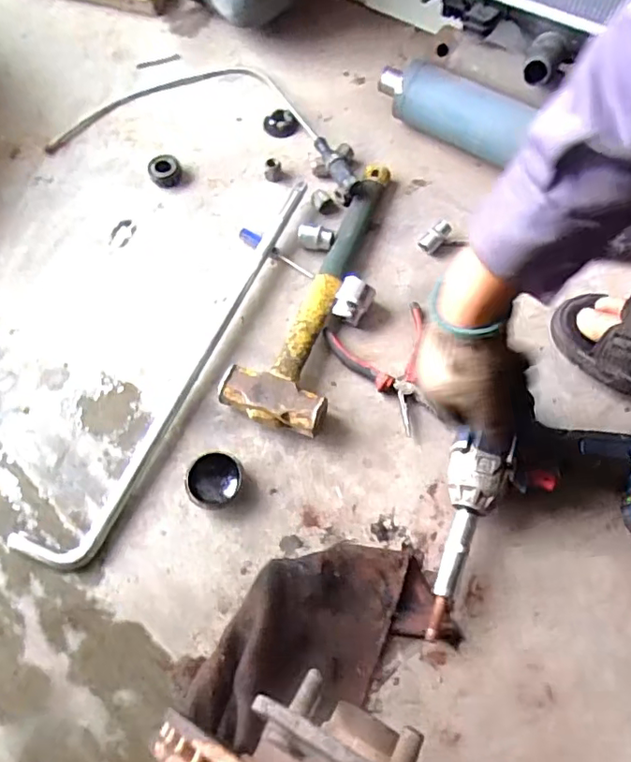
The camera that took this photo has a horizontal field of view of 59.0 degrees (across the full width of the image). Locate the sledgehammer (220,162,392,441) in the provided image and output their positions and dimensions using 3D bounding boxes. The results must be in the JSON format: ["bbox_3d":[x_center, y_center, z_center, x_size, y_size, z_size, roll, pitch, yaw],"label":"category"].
[{"bbox_3d":[0.011,-0.110,0.634,0.109,0.043,0.362,18,68,9],"label":"sledgehammer"}]

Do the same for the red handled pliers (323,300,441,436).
[{"bbox_3d":[0.083,-0.015,0.596,0.110,0.025,0.134,-18,67,-6],"label":"red handled pliers"}]

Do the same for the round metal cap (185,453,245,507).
[{"bbox_3d":[-0.100,0.100,0.557,0.054,0.027,0.053,0,66,1],"label":"round metal cap"}]

